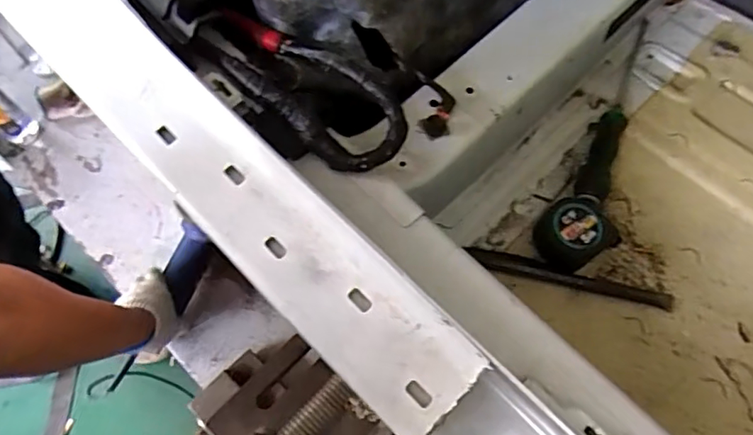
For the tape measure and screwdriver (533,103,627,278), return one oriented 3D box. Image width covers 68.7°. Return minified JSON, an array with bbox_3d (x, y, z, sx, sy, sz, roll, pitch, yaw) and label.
[{"bbox_3d":[0.227,-0.031,0.563,0.073,0.046,0.198,26,69,18],"label":"tape measure and screwdriver"}]

